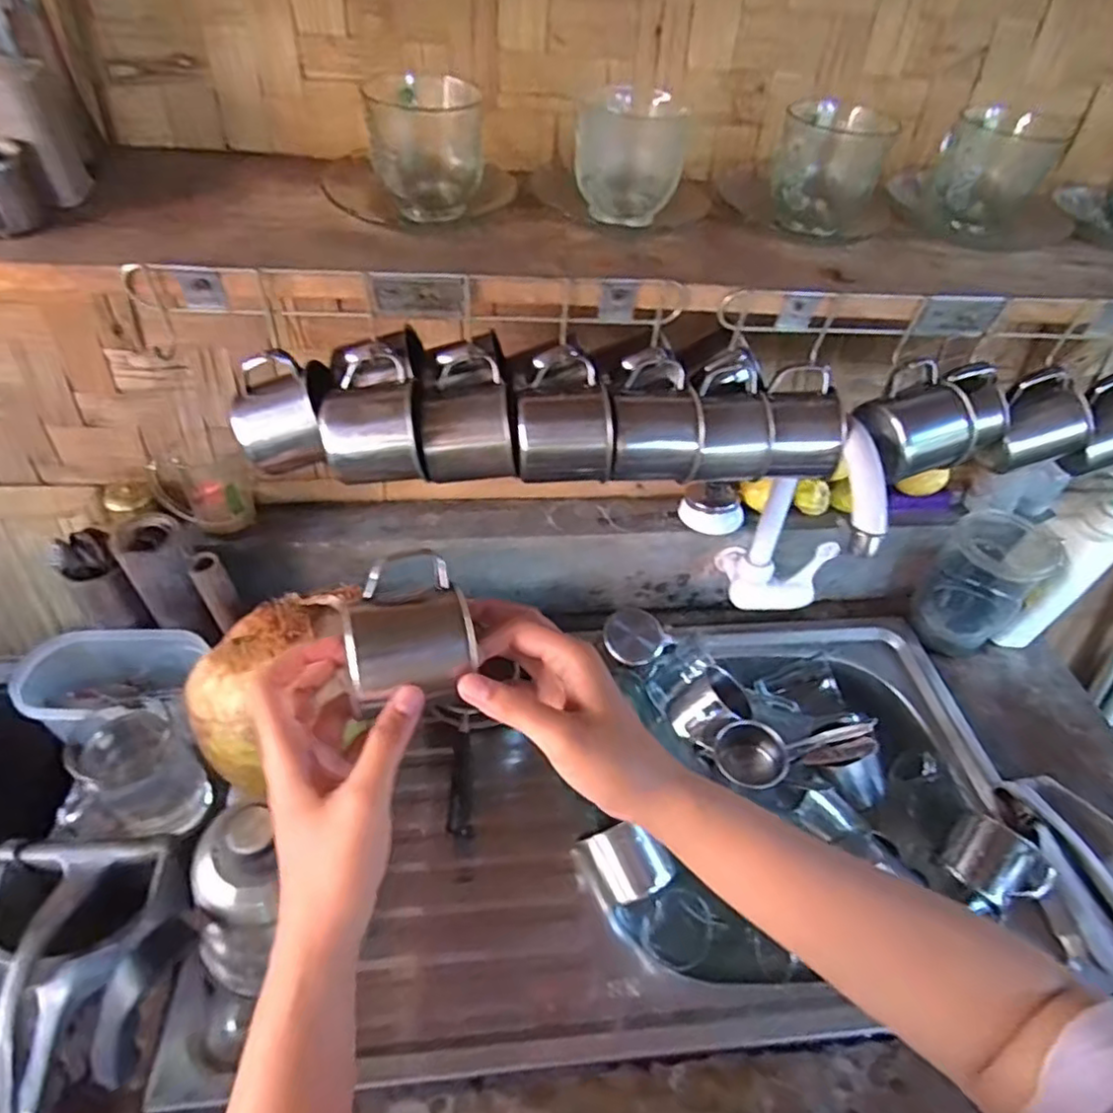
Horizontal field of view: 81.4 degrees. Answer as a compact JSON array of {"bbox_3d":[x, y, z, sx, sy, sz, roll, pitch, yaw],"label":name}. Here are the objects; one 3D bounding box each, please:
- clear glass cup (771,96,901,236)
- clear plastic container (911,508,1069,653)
[{"bbox_3d":[0.201,-0.288,0.485,0.079,0.075,0.066,20,48,14],"label":"clear glass cup"},{"bbox_3d":[0.483,0.037,0.745,0.104,0.147,0.099,-33,57,-30],"label":"clear plastic container"}]

